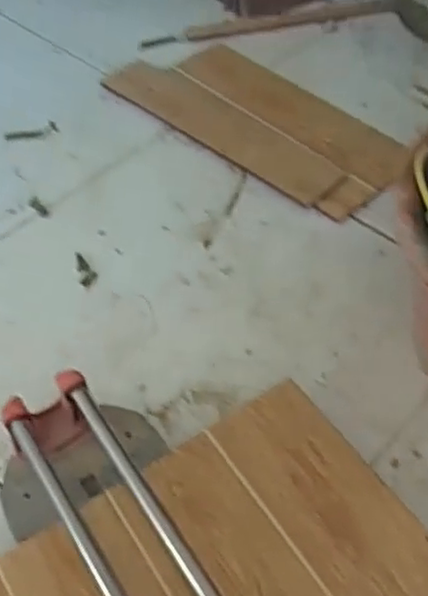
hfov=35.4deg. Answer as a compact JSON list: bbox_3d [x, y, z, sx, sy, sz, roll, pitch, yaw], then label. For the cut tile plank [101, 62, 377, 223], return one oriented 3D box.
[{"bbox_3d":[0.019,-0.226,0.908,0.425,0.010,0.084,36,68,27],"label":"cut tile plank"}]

